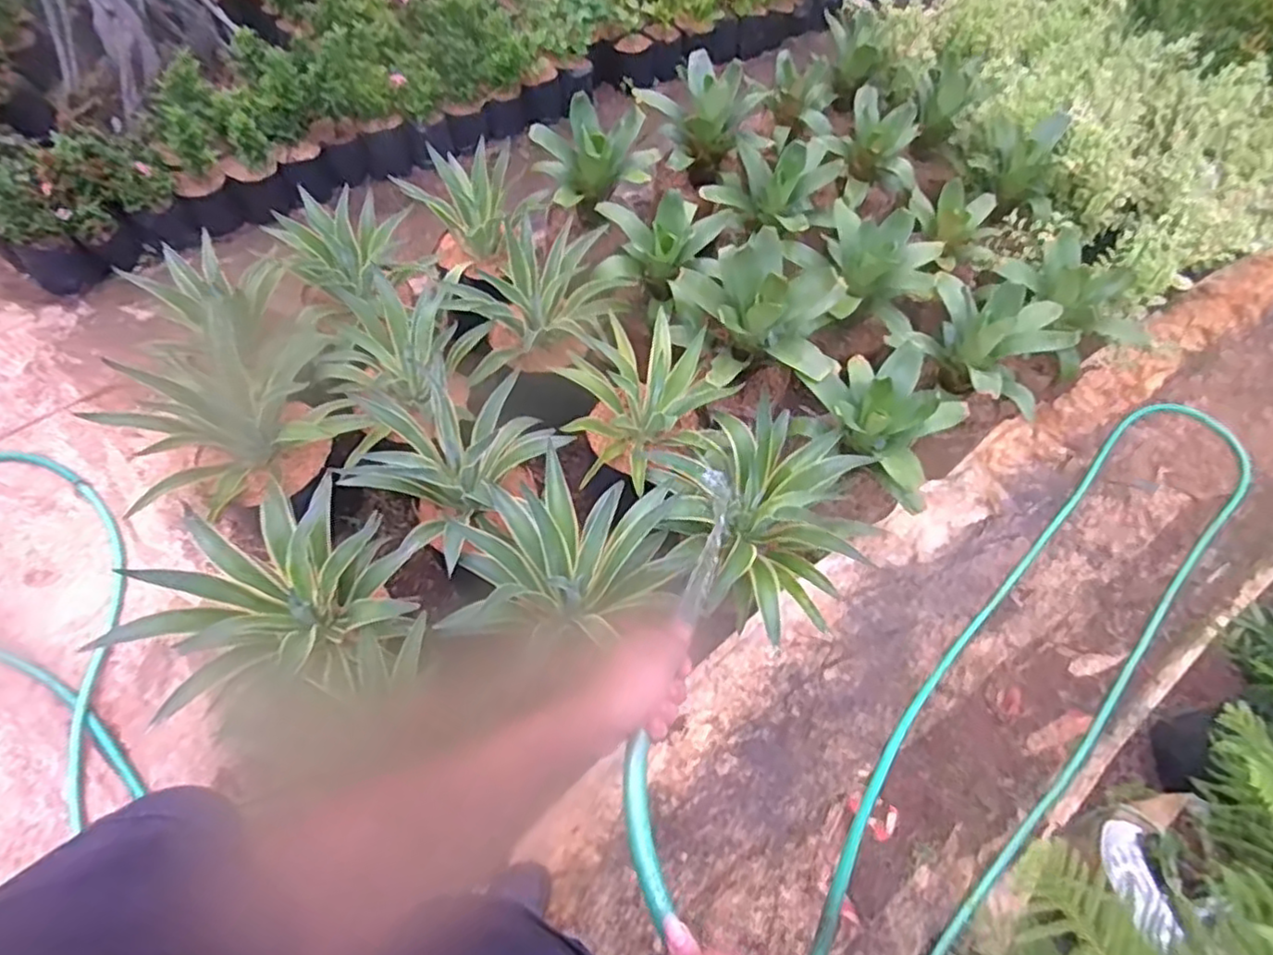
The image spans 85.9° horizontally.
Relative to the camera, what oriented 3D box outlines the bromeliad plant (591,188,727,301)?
[{"bbox_3d":[0.059,-0.550,1.601,0.285,0.175,0.206,8,60,1],"label":"bromeliad plant"}]

